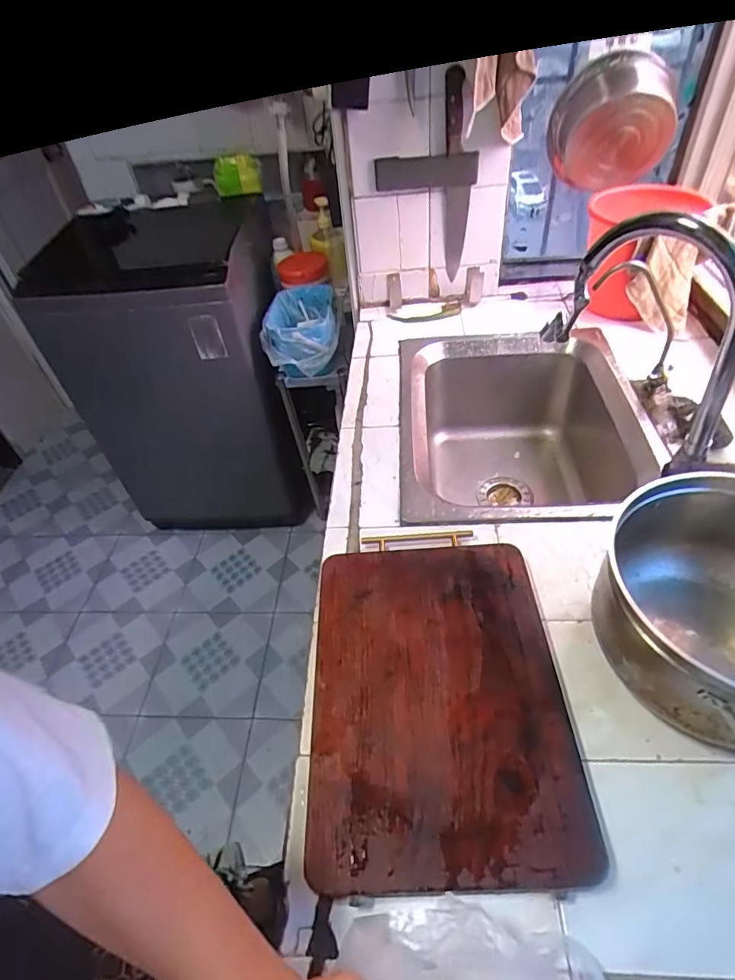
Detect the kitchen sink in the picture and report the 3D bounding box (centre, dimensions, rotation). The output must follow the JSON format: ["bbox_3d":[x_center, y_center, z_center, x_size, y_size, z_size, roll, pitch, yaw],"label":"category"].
[{"bbox_3d":[0.262,-0.050,0.934,0.391,0.267,0.476,-1,46,5],"label":"kitchen sink"}]

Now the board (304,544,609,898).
[{"bbox_3d":[0.071,0.206,0.535,0.246,0.026,0.341,-4,46,3],"label":"board"}]

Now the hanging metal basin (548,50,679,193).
[{"bbox_3d":[0.471,-0.710,0.988,0.201,0.200,0.155,-11,46,-4],"label":"hanging metal basin"}]

